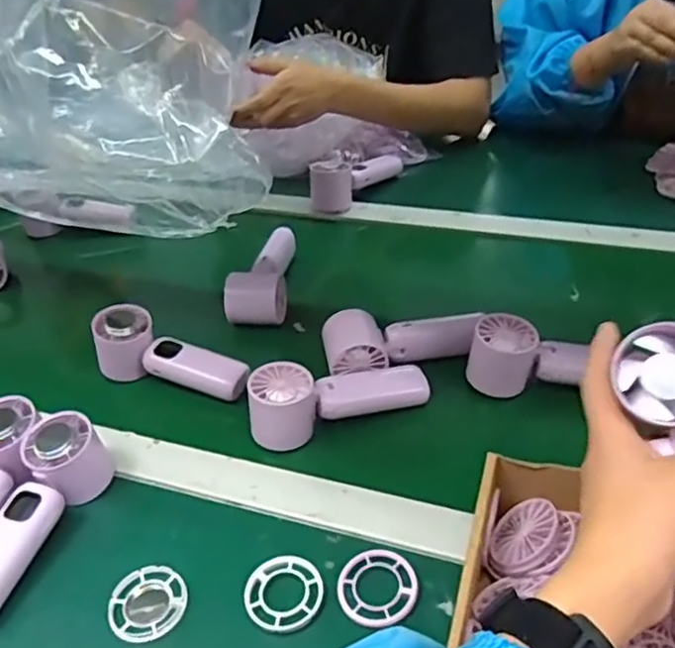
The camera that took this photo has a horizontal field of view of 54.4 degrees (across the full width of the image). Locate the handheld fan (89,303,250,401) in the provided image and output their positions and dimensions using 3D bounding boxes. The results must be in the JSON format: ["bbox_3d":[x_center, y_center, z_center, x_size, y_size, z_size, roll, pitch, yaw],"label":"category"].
[{"bbox_3d":[-0.158,0.034,0.628,0.154,0.055,0.047,20,44,8],"label":"handheld fan"}]

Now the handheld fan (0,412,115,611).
[{"bbox_3d":[-0.232,0.139,0.489,0.051,0.056,0.154,11,42,18],"label":"handheld fan"}]

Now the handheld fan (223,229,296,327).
[{"bbox_3d":[-0.082,-0.057,0.724,0.066,0.047,0.153,-3,40,3],"label":"handheld fan"}]

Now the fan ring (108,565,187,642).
[{"bbox_3d":[-0.130,0.191,0.451,0.052,0.006,0.052,-3,39,2],"label":"fan ring"}]

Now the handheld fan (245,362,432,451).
[{"bbox_3d":[0.000,0.057,0.566,0.154,0.048,0.052,-15,41,-13],"label":"handheld fan"}]

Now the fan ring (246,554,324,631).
[{"bbox_3d":[-0.036,0.183,0.448,0.052,0.009,0.053,-3,39,2],"label":"fan ring"}]

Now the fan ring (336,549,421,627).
[{"bbox_3d":[0.027,0.177,0.444,0.053,0.004,0.053,-3,39,2],"label":"fan ring"}]

